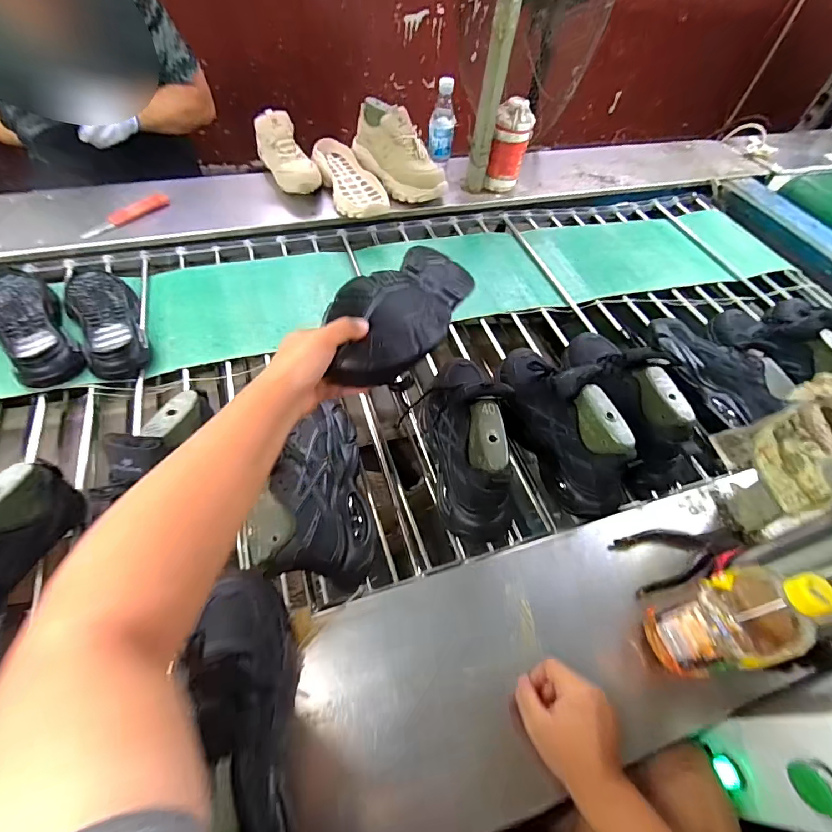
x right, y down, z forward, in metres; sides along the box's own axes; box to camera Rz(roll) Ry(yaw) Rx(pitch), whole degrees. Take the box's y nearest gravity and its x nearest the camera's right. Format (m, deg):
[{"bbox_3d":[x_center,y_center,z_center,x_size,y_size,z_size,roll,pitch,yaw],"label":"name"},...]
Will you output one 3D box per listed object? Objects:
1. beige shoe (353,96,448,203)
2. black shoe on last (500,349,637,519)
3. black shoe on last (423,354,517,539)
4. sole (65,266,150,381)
[{"bbox_3d":[-0.053,-0.658,1.071,0.115,0.139,0.294,-30,63,-23],"label":"beige shoe"},{"bbox_3d":[0.217,-0.005,0.653,0.098,0.143,0.291,-16,59,-16],"label":"black shoe on last"},{"bbox_3d":[0.073,0.015,0.617,0.100,0.128,0.289,-3,56,-7],"label":"black shoe on last"},{"bbox_3d":[-0.573,-0.191,0.794,0.112,0.049,0.342,-27,62,-22],"label":"sole"}]

